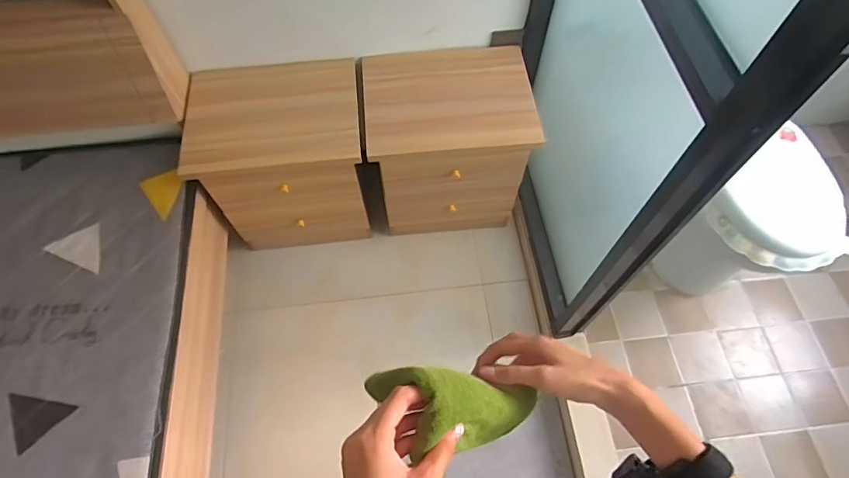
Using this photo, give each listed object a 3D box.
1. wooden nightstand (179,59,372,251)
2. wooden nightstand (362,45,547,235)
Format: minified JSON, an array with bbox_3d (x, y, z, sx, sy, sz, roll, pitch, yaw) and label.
[{"bbox_3d":[-0.422,-0.252,1.489,0.455,0.439,0.384,-9,63,-3],"label":"wooden nightstand"},{"bbox_3d":[0.063,-0.305,1.484,0.463,0.390,0.364,-6,63,-1],"label":"wooden nightstand"}]

